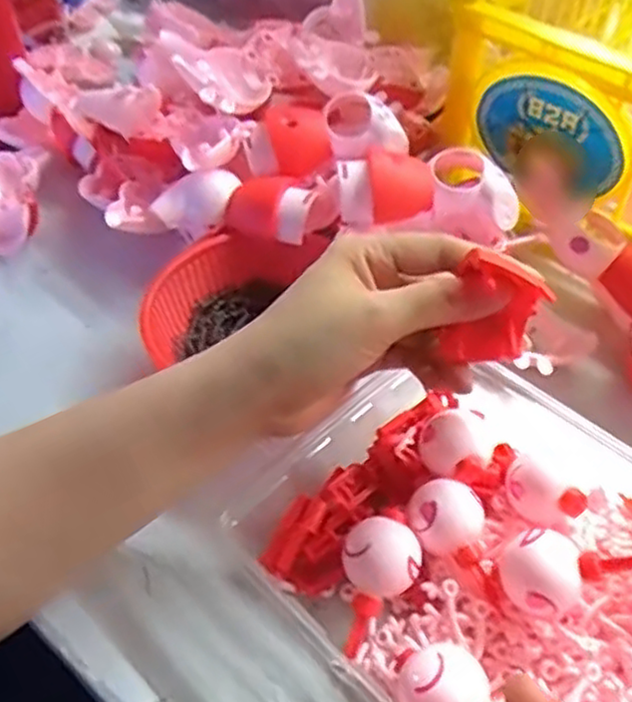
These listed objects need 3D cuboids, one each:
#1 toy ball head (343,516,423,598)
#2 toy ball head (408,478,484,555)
[{"bbox_3d":[0.029,0.093,0.318,0.033,0.034,0.029,1,48,1],"label":"toy ball head"},{"bbox_3d":[0.059,0.077,0.327,0.033,0.028,0.026,3,48,3],"label":"toy ball head"}]

